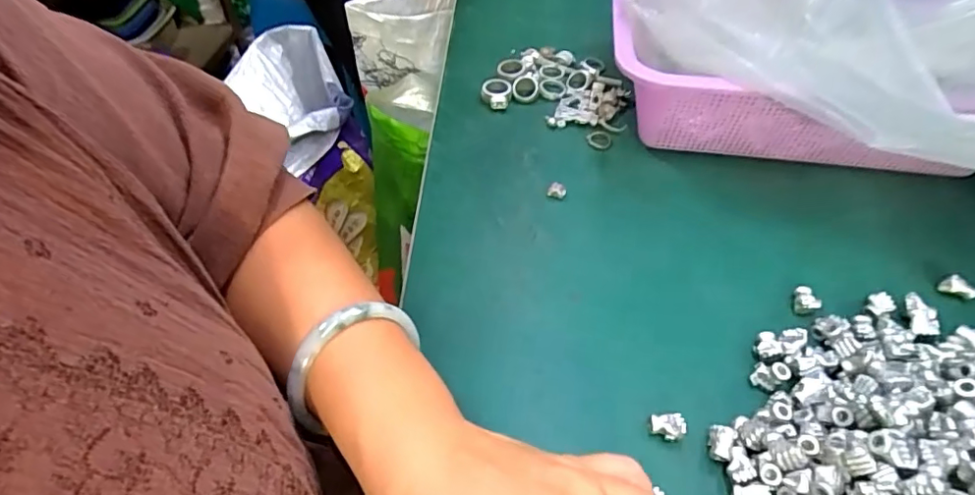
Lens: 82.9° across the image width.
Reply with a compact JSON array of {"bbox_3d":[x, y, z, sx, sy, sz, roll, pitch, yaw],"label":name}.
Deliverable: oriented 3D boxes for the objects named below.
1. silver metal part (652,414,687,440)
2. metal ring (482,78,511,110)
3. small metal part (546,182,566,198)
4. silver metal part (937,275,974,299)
[{"bbox_3d":[0.092,0.093,0.283,0.016,0.013,0.011,3,49,4],"label":"silver metal part"},{"bbox_3d":[0.008,-0.132,0.477,0.025,0.017,0.027,-1,49,1],"label":"metal ring"},{"bbox_3d":[0.051,-0.043,0.405,0.013,0.007,0.012,12,50,12],"label":"small metal part"},{"bbox_3d":[0.288,0.025,0.338,0.011,0.008,0.018,-27,53,-20],"label":"silver metal part"}]

